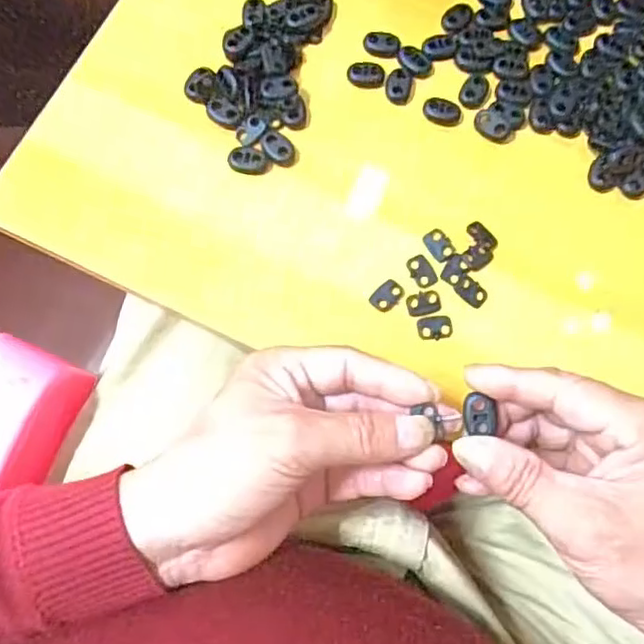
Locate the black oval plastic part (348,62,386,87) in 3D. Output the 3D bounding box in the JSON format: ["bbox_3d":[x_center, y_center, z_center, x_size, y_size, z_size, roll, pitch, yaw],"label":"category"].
[{"bbox_3d":[0.026,-0.145,0.374,0.021,0.004,0.014,4,76,-1],"label":"black oval plastic part"}]

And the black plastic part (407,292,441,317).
[{"bbox_3d":[0.055,-0.010,0.344,0.018,0.004,0.013,-14,77,-5],"label":"black plastic part"}]

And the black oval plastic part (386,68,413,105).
[{"bbox_3d":[0.045,-0.138,0.374,0.015,0.004,0.021,7,76,0],"label":"black oval plastic part"}]

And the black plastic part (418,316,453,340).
[{"bbox_3d":[0.060,0.003,0.339,0.018,0.004,0.012,-8,77,-4],"label":"black plastic part"}]

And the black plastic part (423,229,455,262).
[{"bbox_3d":[0.064,-0.043,0.351,0.013,0.004,0.018,-28,79,-8],"label":"black plastic part"}]

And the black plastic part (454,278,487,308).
[{"bbox_3d":[0.081,-0.017,0.345,0.017,0.004,0.012,43,79,8],"label":"black plastic part"}]

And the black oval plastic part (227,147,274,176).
[{"bbox_3d":[-0.040,-0.091,0.362,0.023,0.009,0.013,11,76,1],"label":"black oval plastic part"}]

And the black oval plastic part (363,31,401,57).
[{"bbox_3d":[0.036,-0.165,0.379,0.021,0.004,0.017,5,76,-1],"label":"black oval plastic part"}]

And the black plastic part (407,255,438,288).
[{"bbox_3d":[0.054,-0.028,0.348,0.012,0.004,0.018,-28,79,-8],"label":"black plastic part"}]

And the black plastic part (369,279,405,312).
[{"bbox_3d":[0.035,-0.014,0.343,0.018,0.004,0.012,-43,81,-11],"label":"black plastic part"}]

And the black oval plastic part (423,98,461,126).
[{"bbox_3d":[0.070,-0.123,0.374,0.022,0.004,0.014,18,76,3],"label":"black oval plastic part"}]

